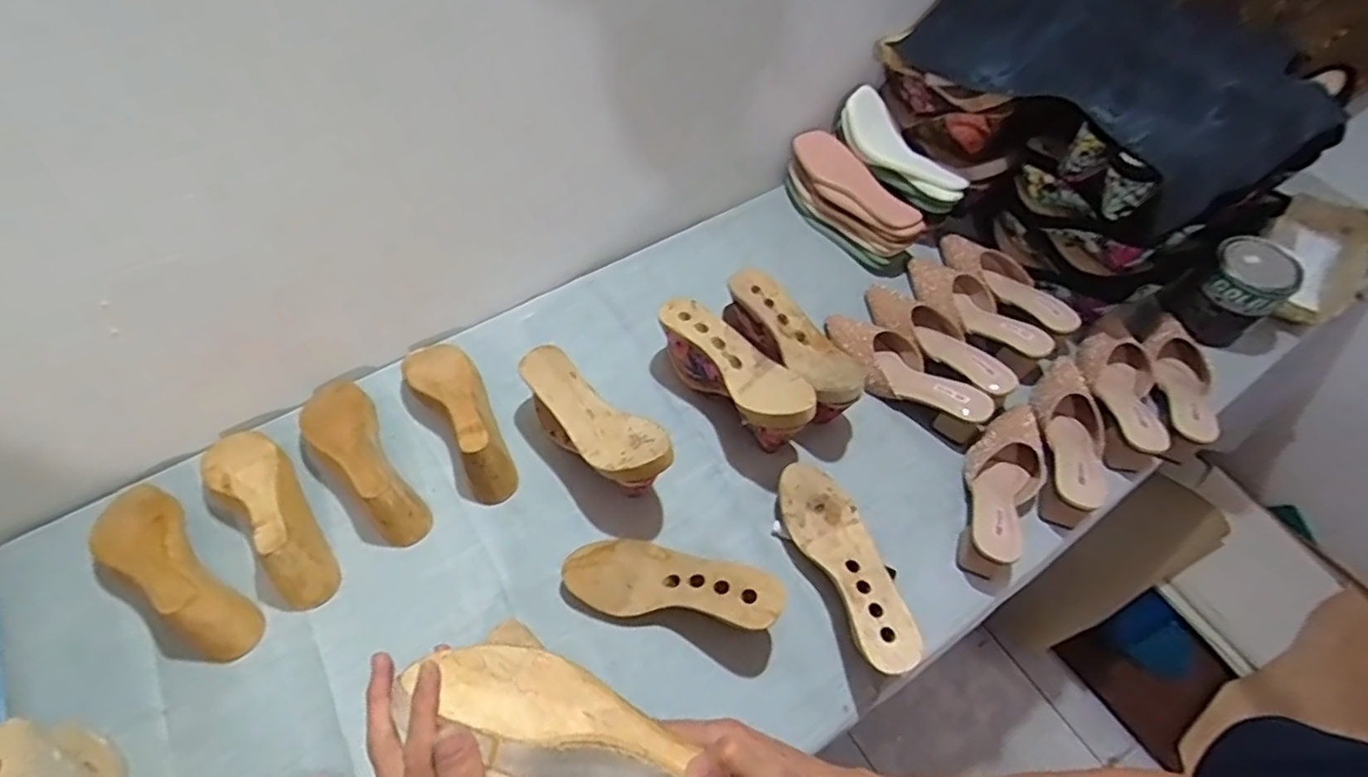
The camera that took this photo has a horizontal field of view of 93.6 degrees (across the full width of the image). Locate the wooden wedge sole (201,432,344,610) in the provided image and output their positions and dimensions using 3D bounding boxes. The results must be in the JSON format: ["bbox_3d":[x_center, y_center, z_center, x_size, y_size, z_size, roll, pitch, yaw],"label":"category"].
[{"bbox_3d":[-0.475,0.134,0.734,0.080,0.081,0.244,-36,66,-22],"label":"wooden wedge sole"}]

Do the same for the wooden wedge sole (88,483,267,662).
[{"bbox_3d":[-0.563,0.194,0.702,0.249,0.079,0.086,34,63,17],"label":"wooden wedge sole"}]

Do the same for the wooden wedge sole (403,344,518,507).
[{"bbox_3d":[-0.284,0.030,0.815,0.080,0.083,0.240,-28,63,-18],"label":"wooden wedge sole"}]

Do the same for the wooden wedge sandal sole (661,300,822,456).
[{"bbox_3d":[0.065,-0.016,0.821,0.084,0.134,0.239,-32,64,-20],"label":"wooden wedge sandal sole"}]

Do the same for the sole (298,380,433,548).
[{"bbox_3d":[-0.389,0.084,0.776,0.081,0.082,0.234,-33,65,-21],"label":"sole"}]

